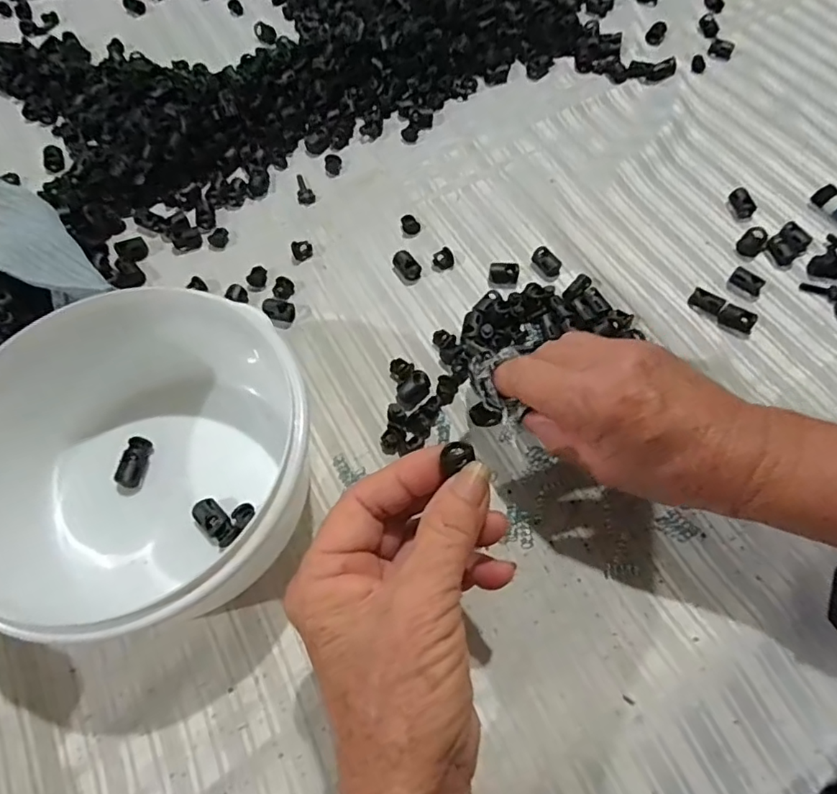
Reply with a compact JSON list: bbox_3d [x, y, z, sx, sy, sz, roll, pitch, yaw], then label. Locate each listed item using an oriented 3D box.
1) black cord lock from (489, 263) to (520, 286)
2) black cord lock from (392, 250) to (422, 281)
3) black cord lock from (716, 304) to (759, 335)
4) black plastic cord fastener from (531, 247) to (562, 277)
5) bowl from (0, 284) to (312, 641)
[{"bbox_3d":[0.057,-0.082,0.365,0.020,0.009,0.014,-3,63,1],"label":"black cord lock"},{"bbox_3d":[-0.007,-0.089,0.369,0.015,0.008,0.020,-25,65,-9],"label":"black cord lock"},{"bbox_3d":[0.197,-0.048,0.338,0.021,0.009,0.012,29,68,16],"label":"black cord lock"},{"bbox_3d":[0.086,-0.092,0.369,0.013,0.008,0.020,-37,67,-15],"label":"black plastic cord fastener"},{"bbox_3d":[-0.128,0.035,0.267,0.150,0.081,0.143,-1,63,2],"label":"bowl"}]

